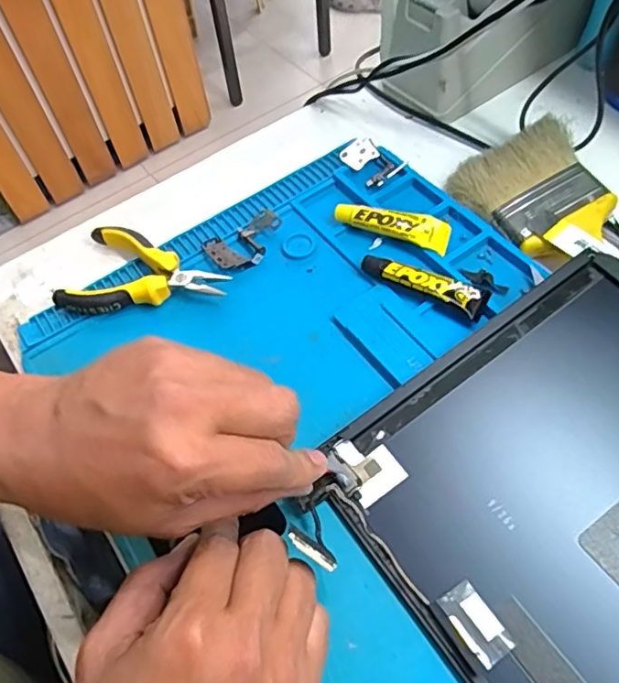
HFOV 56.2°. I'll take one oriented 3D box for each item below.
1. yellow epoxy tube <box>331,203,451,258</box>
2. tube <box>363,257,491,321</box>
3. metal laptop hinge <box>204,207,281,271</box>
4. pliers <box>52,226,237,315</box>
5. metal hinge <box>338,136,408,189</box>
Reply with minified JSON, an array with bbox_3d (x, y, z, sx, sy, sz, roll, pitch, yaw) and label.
[{"bbox_3d":[0.061,-0.087,0.421,0.084,0.016,0.021,21,61,18],"label":"yellow epoxy tube"},{"bbox_3d":[0.077,-0.041,0.391,0.087,0.011,0.021,23,62,19],"label":"tube"},{"bbox_3d":[-0.047,-0.074,0.428,0.057,0.015,0.036,-26,59,-11],"label":"metal laptop hinge"},{"bbox_3d":[-0.119,-0.045,0.414,0.113,0.015,0.071,14,60,14],"label":"pliers"},{"bbox_3d":[0.053,-0.141,0.458,0.052,0.022,0.027,33,66,23],"label":"metal hinge"}]

